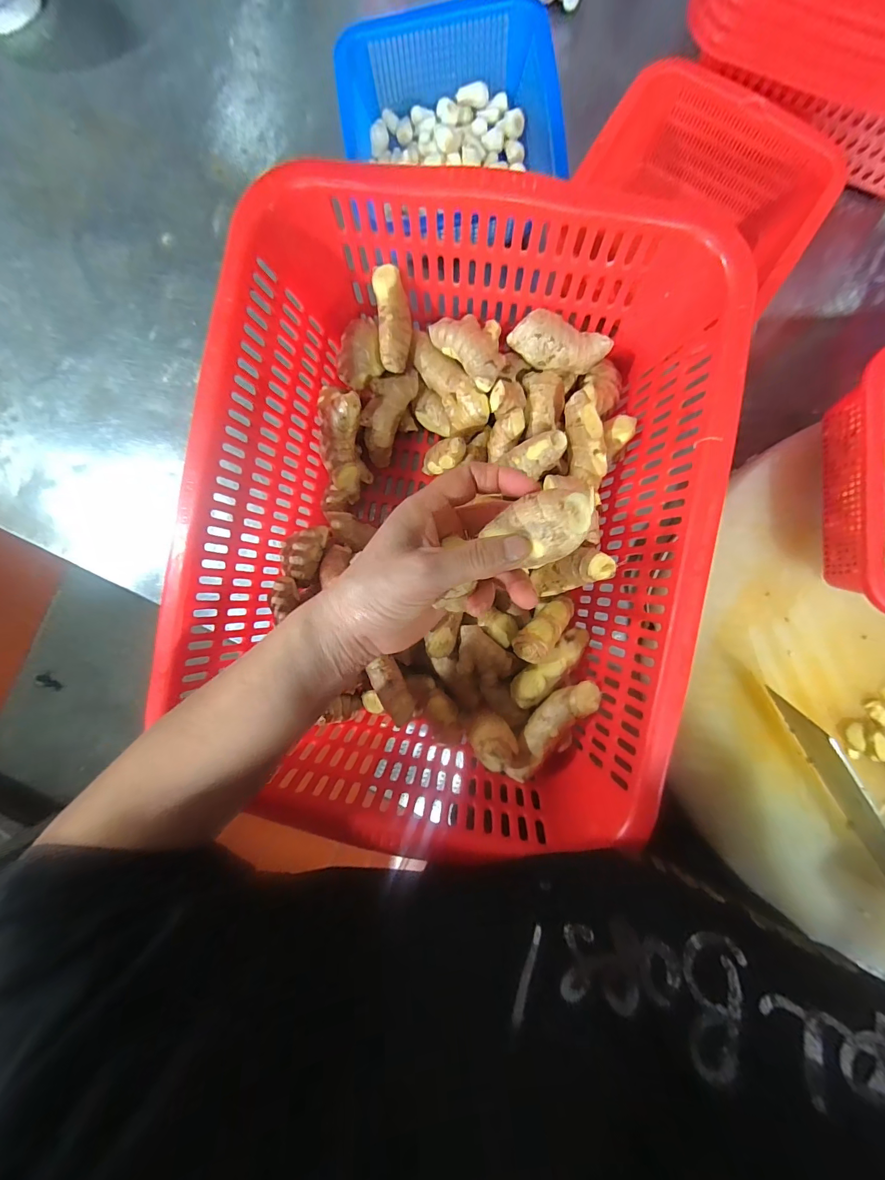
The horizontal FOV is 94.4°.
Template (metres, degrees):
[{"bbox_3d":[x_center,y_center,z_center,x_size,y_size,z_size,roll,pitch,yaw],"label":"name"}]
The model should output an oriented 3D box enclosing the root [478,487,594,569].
[{"bbox_3d":[0.050,-0.031,0.210,0.053,0.018,0.037,-6,88,3],"label":"root"}]

